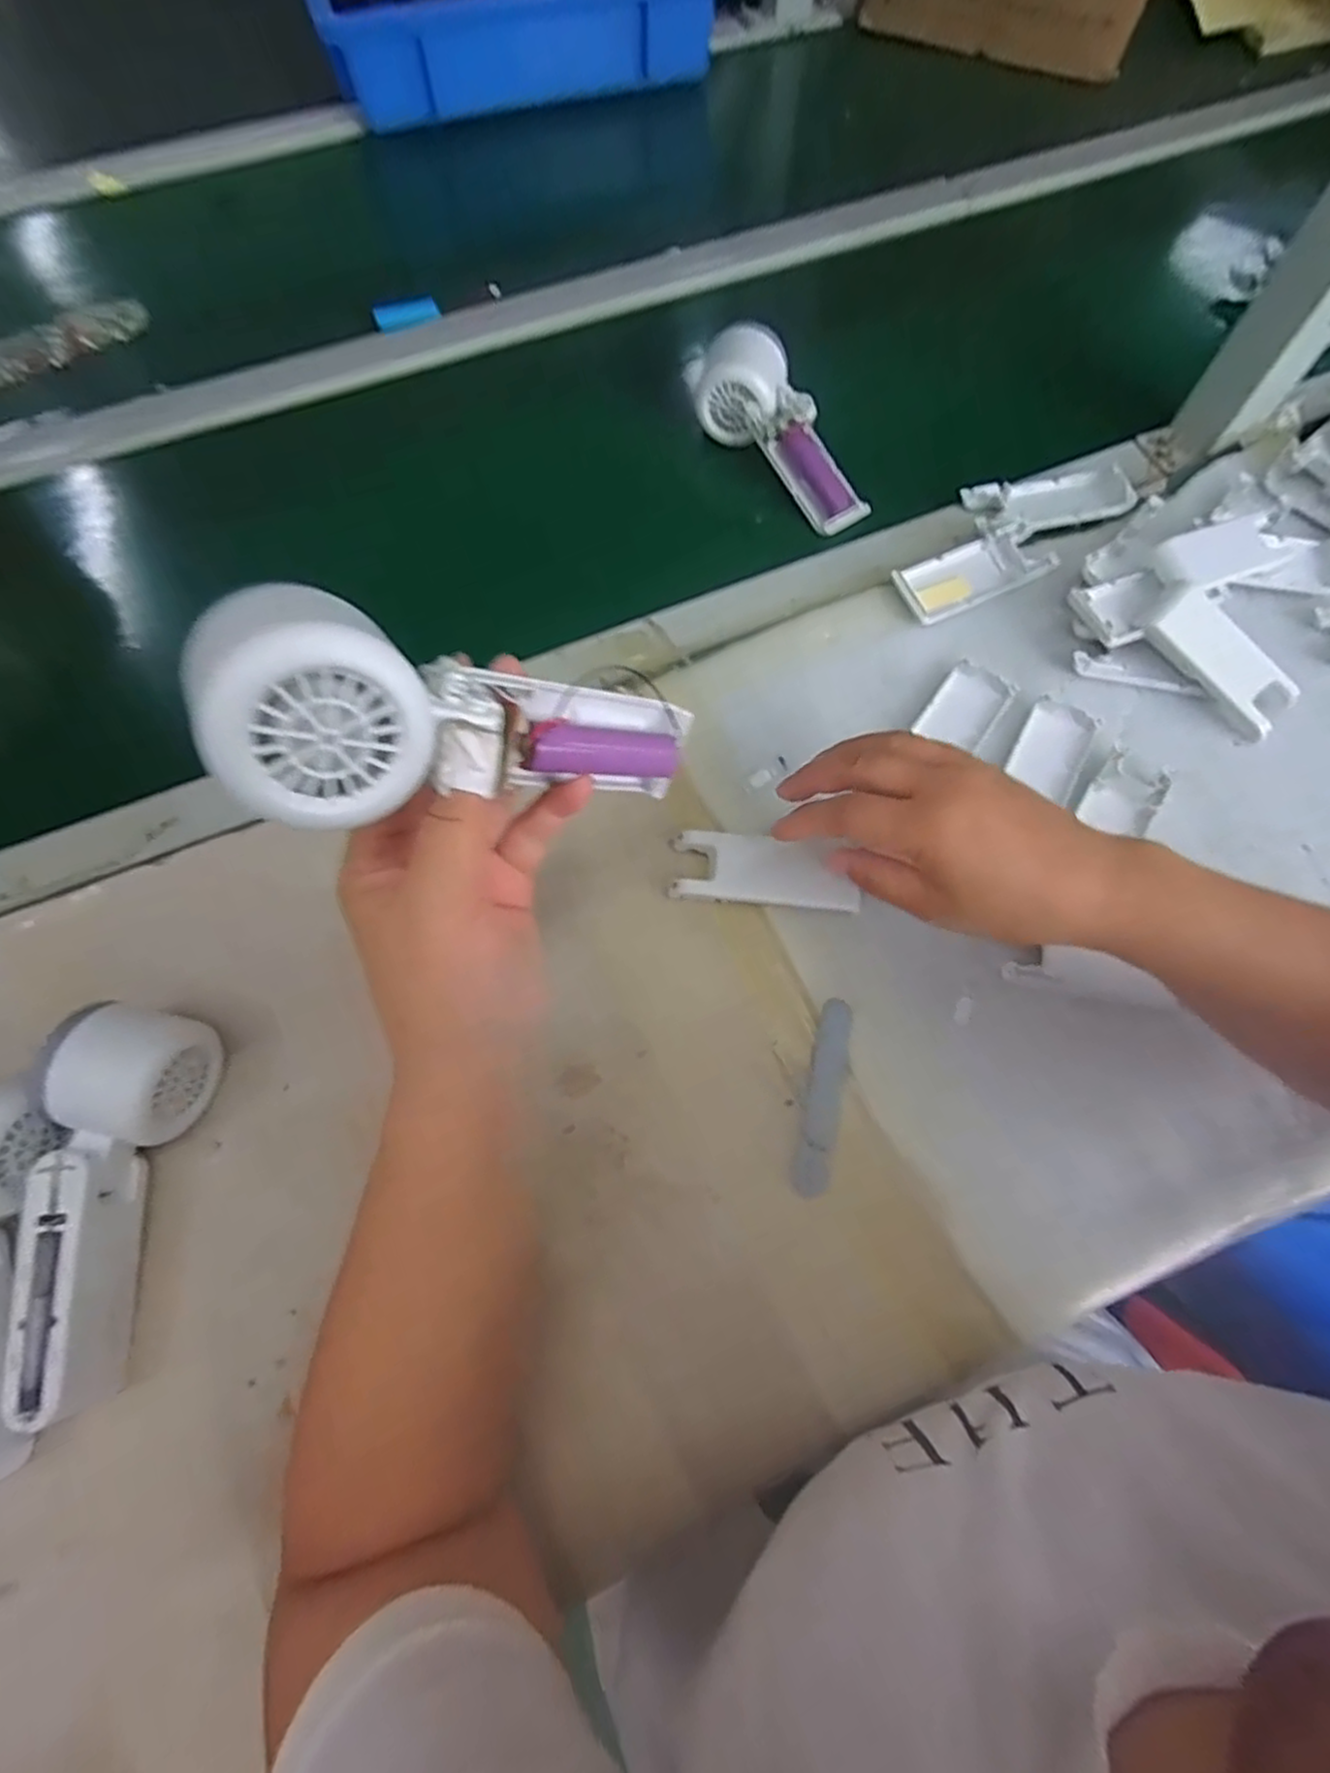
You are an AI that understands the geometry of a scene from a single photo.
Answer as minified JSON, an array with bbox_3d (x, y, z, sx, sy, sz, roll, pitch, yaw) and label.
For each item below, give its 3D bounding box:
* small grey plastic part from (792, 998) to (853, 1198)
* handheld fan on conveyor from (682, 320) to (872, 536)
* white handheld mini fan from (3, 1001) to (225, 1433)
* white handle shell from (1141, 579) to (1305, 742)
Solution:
[{"bbox_3d":[0.080,0.105,0.368,0.018,0.004,0.096,13,71,5],"label":"small grey plastic part"},{"bbox_3d":[0.083,-0.317,0.517,0.060,0.040,0.157,-34,87,-11],"label":"handheld fan on conveyor"},{"bbox_3d":[-0.254,0.139,0.326,0.047,0.052,0.167,6,71,2],"label":"white handheld mini fan"},{"bbox_3d":[0.331,-0.137,0.435,0.043,0.014,0.098,-43,91,-13],"label":"white handle shell"}]

